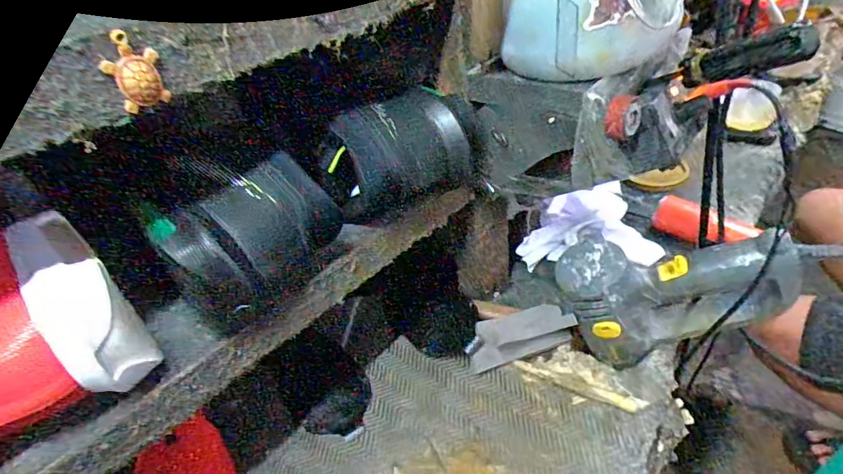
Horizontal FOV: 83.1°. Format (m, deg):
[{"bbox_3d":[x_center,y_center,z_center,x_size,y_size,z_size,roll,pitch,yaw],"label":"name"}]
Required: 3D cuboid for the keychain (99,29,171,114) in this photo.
[{"bbox_3d":[-0.136,-0.078,0.224,0.004,0.034,0.026,13,43,23],"label":"keychain"}]

